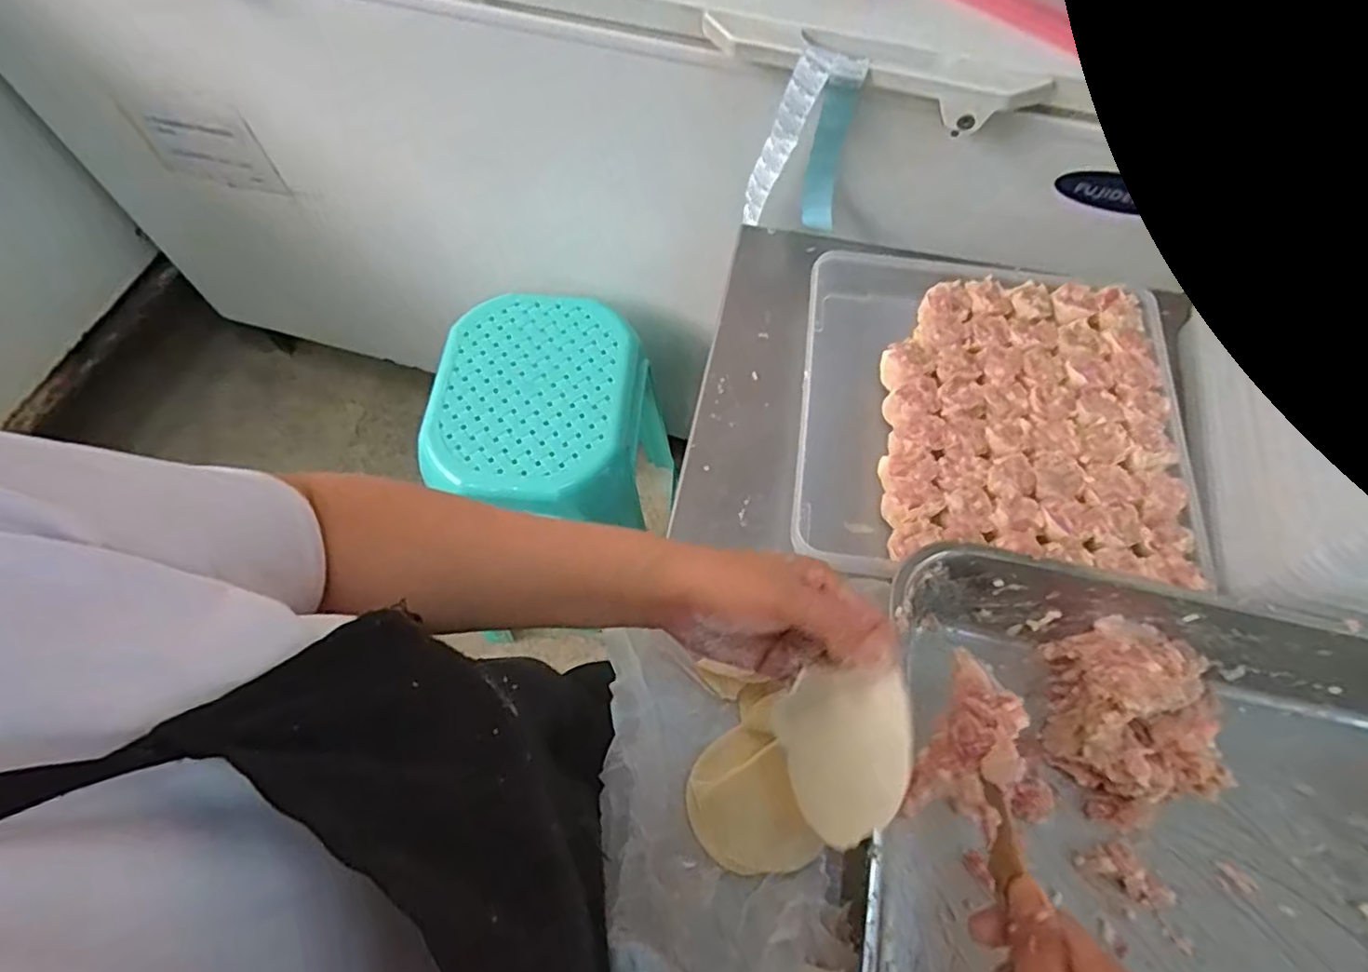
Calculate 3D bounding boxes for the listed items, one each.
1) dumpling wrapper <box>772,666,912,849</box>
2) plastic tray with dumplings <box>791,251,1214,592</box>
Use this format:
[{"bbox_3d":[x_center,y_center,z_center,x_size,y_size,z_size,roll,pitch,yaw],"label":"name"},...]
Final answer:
[{"bbox_3d":[0.075,0.121,0.307,0.007,0.076,0.075,17,37,-30],"label":"dumpling wrapper"},{"bbox_3d":[0.249,-0.059,0.555,0.293,0.057,0.294,7,64,2],"label":"plastic tray with dumplings"}]

